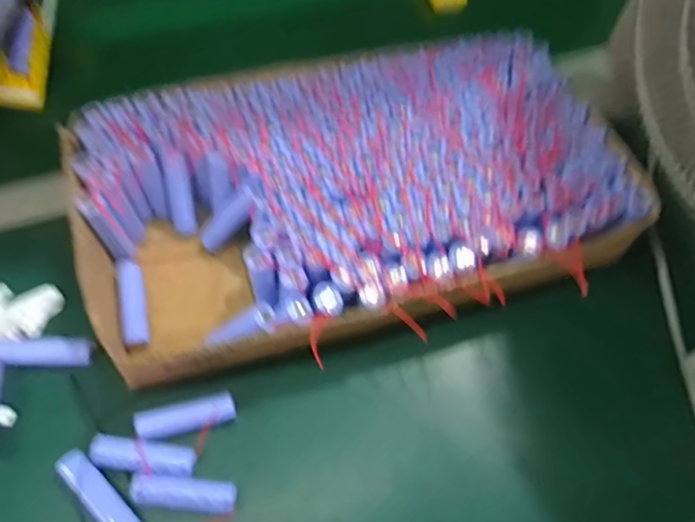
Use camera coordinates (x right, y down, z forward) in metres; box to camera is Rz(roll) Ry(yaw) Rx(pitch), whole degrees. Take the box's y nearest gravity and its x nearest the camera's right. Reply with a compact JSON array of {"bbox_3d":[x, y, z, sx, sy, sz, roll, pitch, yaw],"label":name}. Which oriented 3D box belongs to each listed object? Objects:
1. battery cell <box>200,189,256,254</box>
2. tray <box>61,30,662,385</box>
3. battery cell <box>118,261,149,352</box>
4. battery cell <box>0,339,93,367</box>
[{"bbox_3d":[-0.090,-0.030,0.415,0.017,0.068,0.017,6,50,-48],"label":"battery cell"},{"bbox_3d":[0.008,-0.050,0.441,0.400,0.084,0.228,-11,62,-10],"label":"tray"},{"bbox_3d":[-0.158,0.034,0.397,0.014,0.022,0.071,-13,63,-10],"label":"battery cell"},{"bbox_3d":[-0.219,0.067,0.388,0.066,0.018,0.019,2,61,-3],"label":"battery cell"}]

